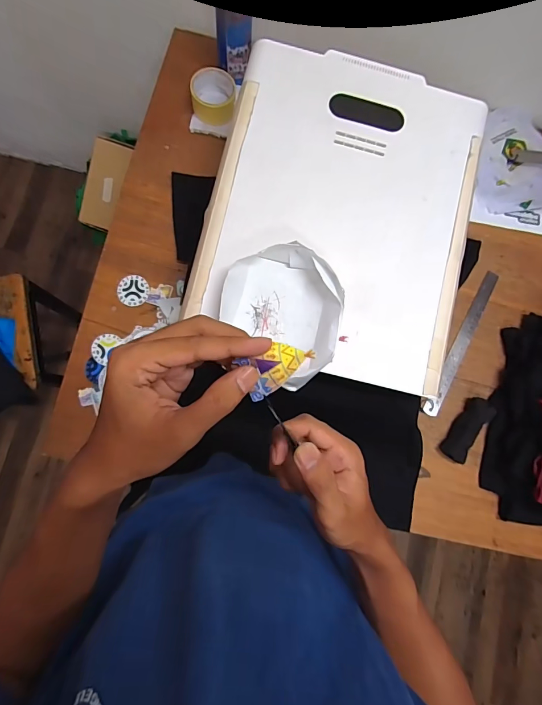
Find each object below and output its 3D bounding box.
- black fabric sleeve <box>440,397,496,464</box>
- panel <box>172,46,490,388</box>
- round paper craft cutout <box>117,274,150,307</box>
[{"bbox_3d":[0.373,0.146,0.696,0.050,0.029,0.125,36,83,0],"label":"black fabric sleeve"},{"bbox_3d":[0.111,-0.220,0.567,0.392,0.021,0.495,12,83,-3],"label":"panel"},{"bbox_3d":[-0.257,-0.116,0.690,0.055,0.007,0.058,0,84,-4],"label":"round paper craft cutout"}]

